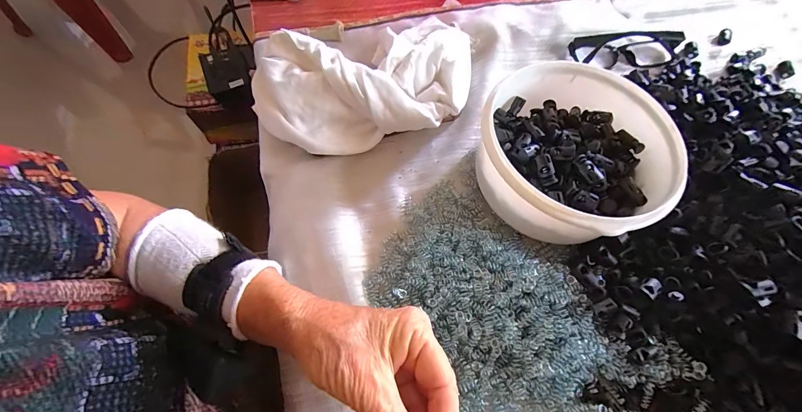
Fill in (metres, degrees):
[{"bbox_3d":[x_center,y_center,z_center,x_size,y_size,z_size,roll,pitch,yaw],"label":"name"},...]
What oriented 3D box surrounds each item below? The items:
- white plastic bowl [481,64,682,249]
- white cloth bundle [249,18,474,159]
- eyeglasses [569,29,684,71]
[{"bbox_3d":[0.155,-0.043,0.306,0.145,0.085,0.156,1,70,-4],"label":"white plastic bowl"},{"bbox_3d":[-0.031,-0.128,0.344,0.227,0.064,0.135,-12,70,-7],"label":"white cloth bundle"},{"bbox_3d":[0.270,-0.185,0.398,0.139,0.026,0.041,-9,69,-6],"label":"eyeglasses"}]

